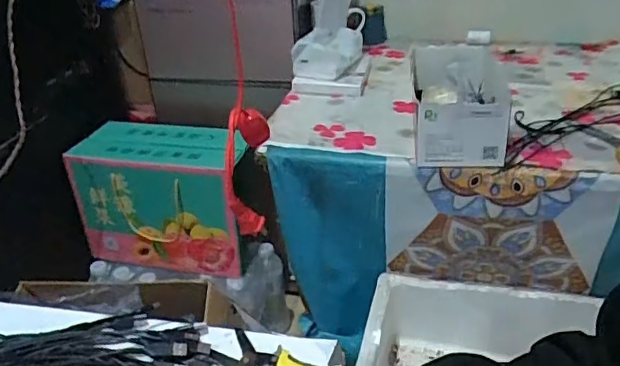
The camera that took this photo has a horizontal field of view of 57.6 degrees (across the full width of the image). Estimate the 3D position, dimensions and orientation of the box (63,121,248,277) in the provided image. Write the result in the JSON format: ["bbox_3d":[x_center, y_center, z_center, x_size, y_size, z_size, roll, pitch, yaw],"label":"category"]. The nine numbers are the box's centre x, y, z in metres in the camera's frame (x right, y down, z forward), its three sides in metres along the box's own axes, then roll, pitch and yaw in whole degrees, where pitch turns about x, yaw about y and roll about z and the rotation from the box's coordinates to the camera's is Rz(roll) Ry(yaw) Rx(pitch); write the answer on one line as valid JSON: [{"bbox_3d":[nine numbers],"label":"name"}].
[{"bbox_3d":[-0.283,0.028,1.110,0.324,0.242,0.139,6,32,14],"label":"box"}]

